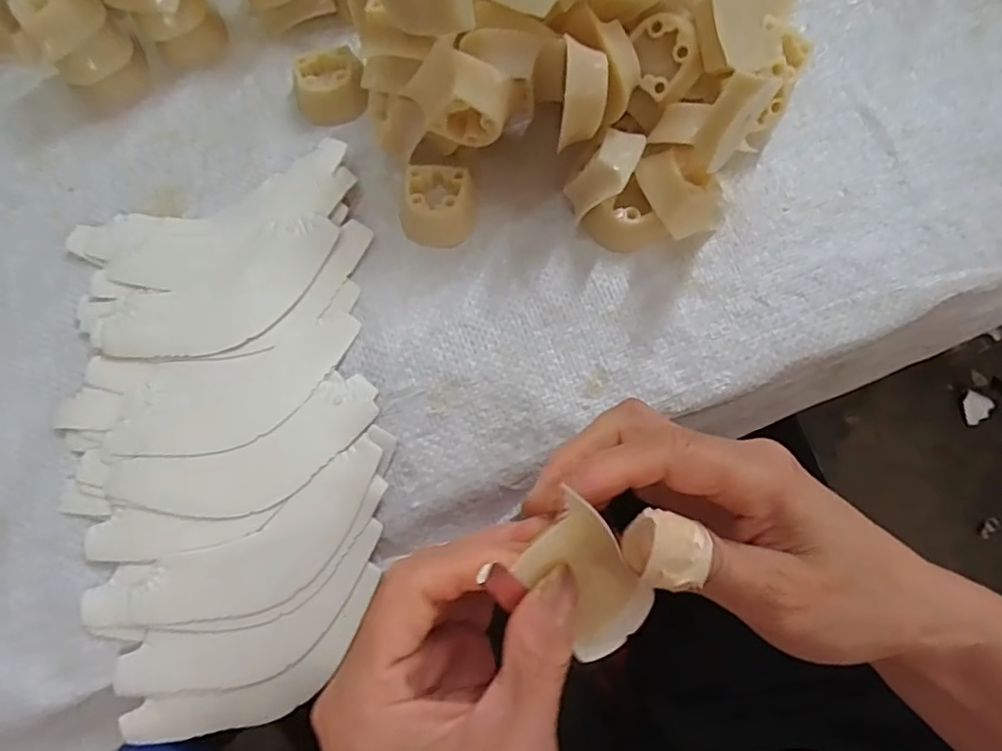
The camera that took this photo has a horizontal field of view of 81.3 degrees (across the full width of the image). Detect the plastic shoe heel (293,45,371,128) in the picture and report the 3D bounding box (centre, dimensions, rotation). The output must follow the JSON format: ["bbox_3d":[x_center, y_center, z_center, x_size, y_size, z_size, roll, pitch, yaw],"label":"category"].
[{"bbox_3d":[-0.090,-0.155,0.312,0.036,0.016,0.039,-8,73,-1],"label":"plastic shoe heel"}]

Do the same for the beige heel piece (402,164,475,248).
[{"bbox_3d":[-0.031,-0.085,0.289,0.034,0.016,0.037,-1,73,2],"label":"beige heel piece"}]

